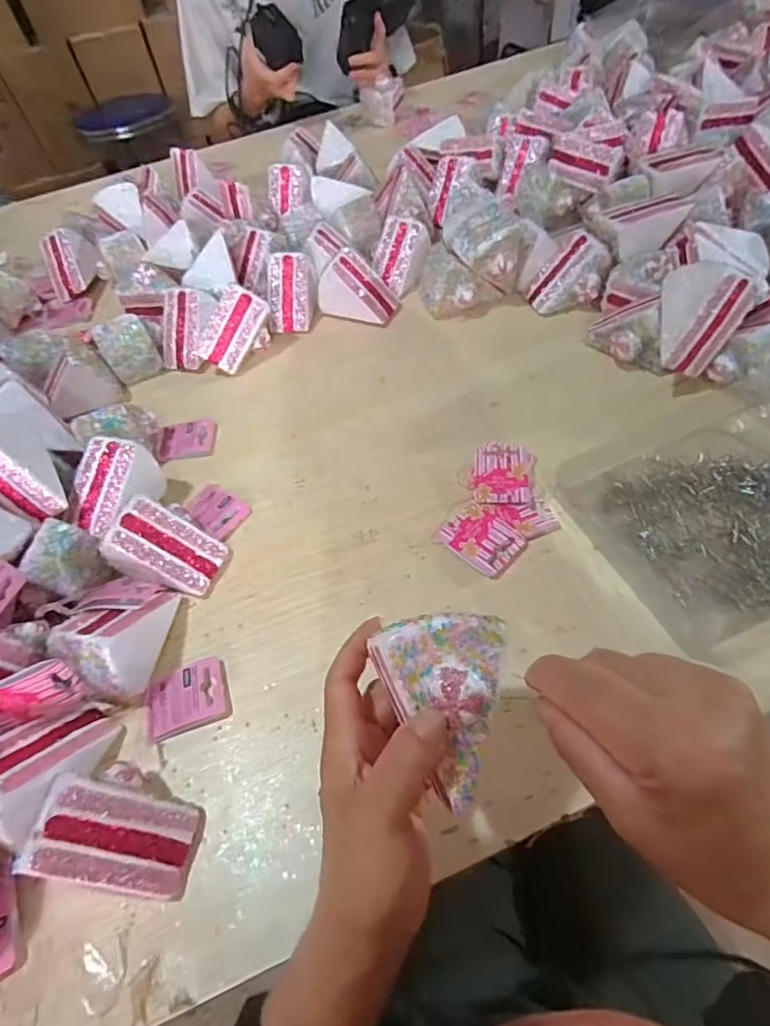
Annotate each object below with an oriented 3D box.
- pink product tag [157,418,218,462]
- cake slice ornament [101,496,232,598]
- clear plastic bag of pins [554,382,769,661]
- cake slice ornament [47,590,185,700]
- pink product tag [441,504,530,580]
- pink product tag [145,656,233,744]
[{"bbox_3d":[-0.202,-0.076,0.552,0.056,0.010,0.043,-9,54,1],"label":"pink product tag"},{"bbox_3d":[-0.175,0.028,0.436,0.072,0.063,0.058,14,57,15],"label":"cake slice ornament"},{"bbox_3d":[0.292,-0.016,0.453,0.243,0.006,0.192,-24,59,-11],"label":"clear plastic bag of pins"},{"bbox_3d":[-0.196,0.087,0.393,0.051,0.059,0.087,4,54,8],"label":"cake slice ornament"},{"bbox_3d":[0.082,0.021,0.446,0.051,0.005,0.060,-38,58,-19],"label":"pink product tag"},{"bbox_3d":[-0.142,0.132,0.387,0.056,0.008,0.048,-20,54,-7],"label":"pink product tag"}]

